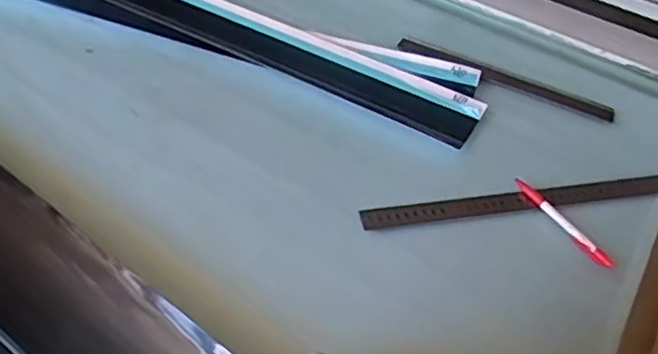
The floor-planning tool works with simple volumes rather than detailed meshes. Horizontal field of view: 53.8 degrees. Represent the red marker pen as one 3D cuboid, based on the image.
[{"bbox_3d":[0.250,0.048,0.695,0.016,0.010,0.130,-26,56,-25],"label":"red marker pen"}]

